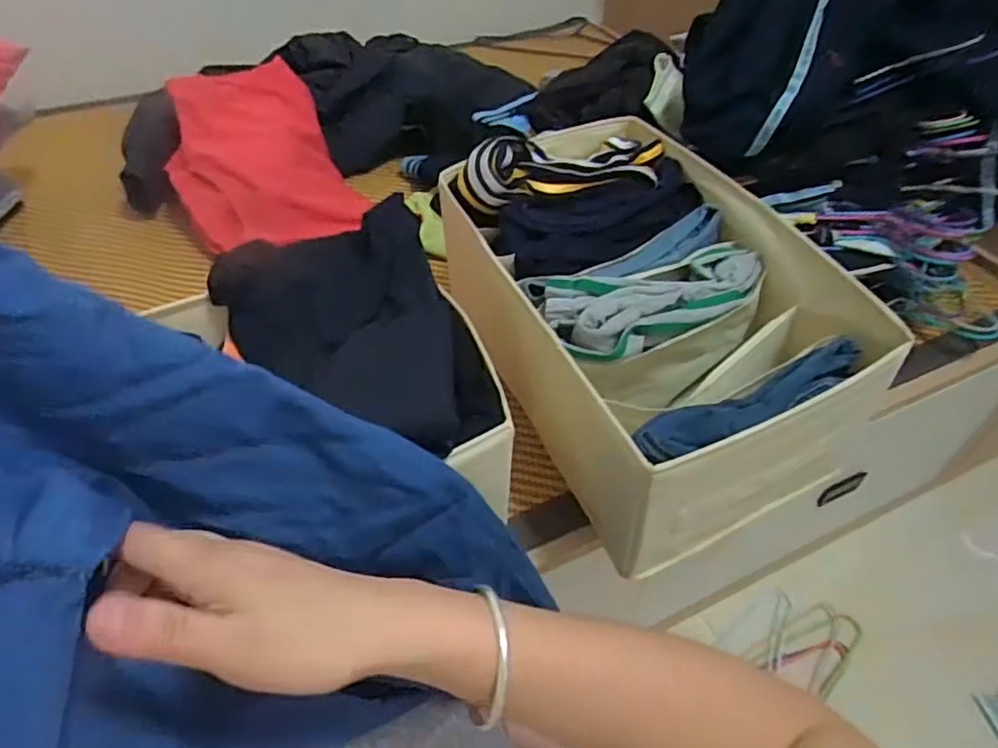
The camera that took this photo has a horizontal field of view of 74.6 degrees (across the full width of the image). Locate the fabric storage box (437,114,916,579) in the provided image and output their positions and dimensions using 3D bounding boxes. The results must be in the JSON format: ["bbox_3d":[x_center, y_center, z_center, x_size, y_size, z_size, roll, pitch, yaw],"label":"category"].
[{"bbox_3d":[0.117,-0.065,0.658,0.254,0.188,0.444,-17,49,-17],"label":"fabric storage box"}]

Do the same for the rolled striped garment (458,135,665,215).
[{"bbox_3d":[0.065,-0.219,0.693,0.223,0.051,0.087,-11,48,-12],"label":"rolled striped garment"}]

